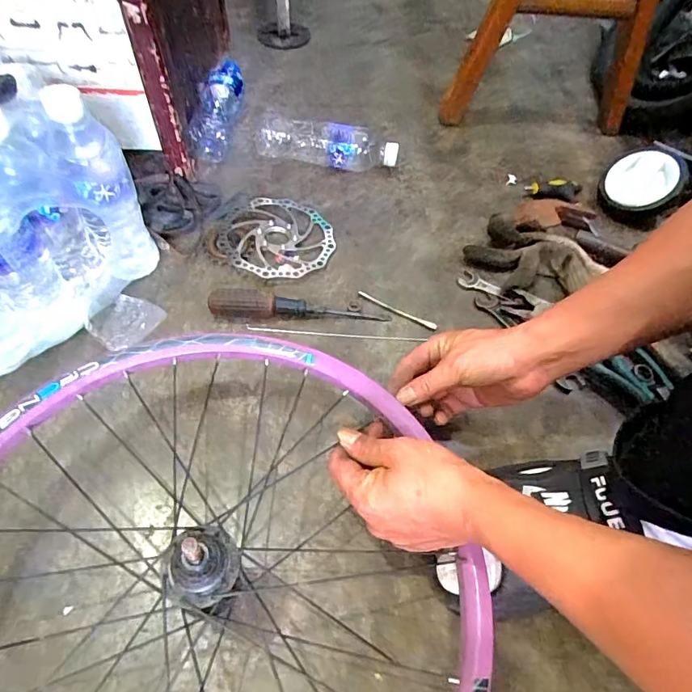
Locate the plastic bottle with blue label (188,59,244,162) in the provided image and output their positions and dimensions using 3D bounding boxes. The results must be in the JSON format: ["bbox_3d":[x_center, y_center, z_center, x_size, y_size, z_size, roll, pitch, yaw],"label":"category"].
[{"bbox_3d":[-0.204,-0.378,0.746,0.067,0.060,0.208,1,57,-4],"label":"plastic bottle with blue label"}]

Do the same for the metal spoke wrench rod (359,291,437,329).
[{"bbox_3d":[0.064,-0.045,0.582,0.104,0.006,0.010,23,58,11],"label":"metal spoke wrench rod"}]

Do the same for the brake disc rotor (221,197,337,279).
[{"bbox_3d":[-0.091,-0.150,0.630,0.147,0.009,0.152,-3,55,-11],"label":"brake disc rotor"}]

